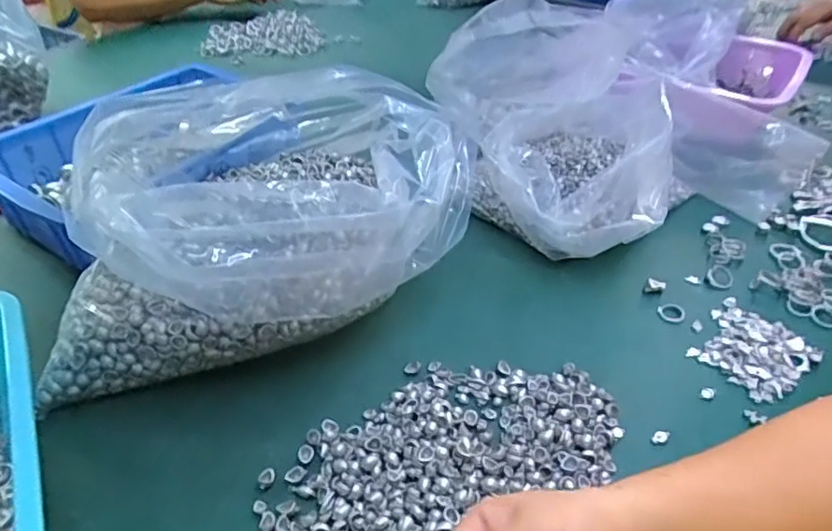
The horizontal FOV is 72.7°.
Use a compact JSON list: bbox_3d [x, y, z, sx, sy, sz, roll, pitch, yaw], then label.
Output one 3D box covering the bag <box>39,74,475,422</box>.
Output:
[{"bbox_3d":[-0.132,-0.055,0.477,0.328,0.167,0.232,-9,42,-9],"label":"bag"}]

